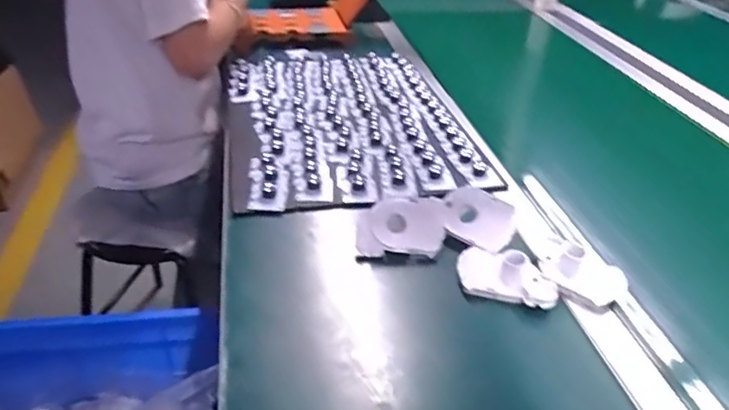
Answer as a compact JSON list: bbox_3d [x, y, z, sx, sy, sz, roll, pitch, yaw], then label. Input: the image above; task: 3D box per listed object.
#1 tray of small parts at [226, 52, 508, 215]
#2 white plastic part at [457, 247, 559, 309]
[{"bbox_3d":[-0.040,-0.148,0.884,0.352,0.025,0.475,-6,36,-13],"label":"tray of small parts"},{"bbox_3d":[0.156,0.068,0.594,0.105,0.034,0.072,15,36,16],"label":"white plastic part"}]

